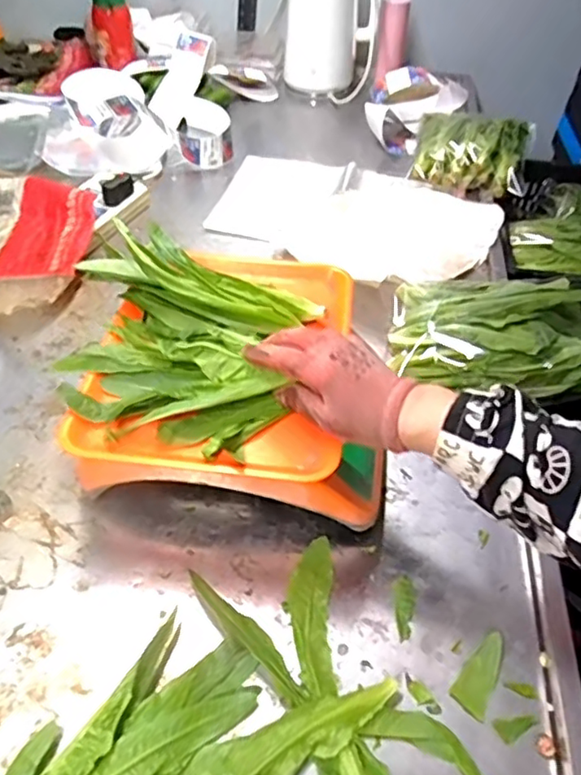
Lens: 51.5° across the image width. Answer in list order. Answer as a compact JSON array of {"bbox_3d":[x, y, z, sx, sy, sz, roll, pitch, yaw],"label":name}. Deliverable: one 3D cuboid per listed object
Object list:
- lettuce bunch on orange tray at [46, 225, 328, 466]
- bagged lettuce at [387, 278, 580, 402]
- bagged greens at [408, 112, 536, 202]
[{"bbox_3d":[-0.097,-0.054,0.545,0.204,0.082,0.196,13,47,9],"label":"lettuce bunch on orange tray"},{"bbox_3d":[0.274,-0.063,0.701,0.302,0.072,0.154,11,46,7],"label":"bagged lettuce"},{"bbox_3d":[0.323,-0.432,1.070,0.204,0.069,0.234,16,47,11],"label":"bagged greens"}]

